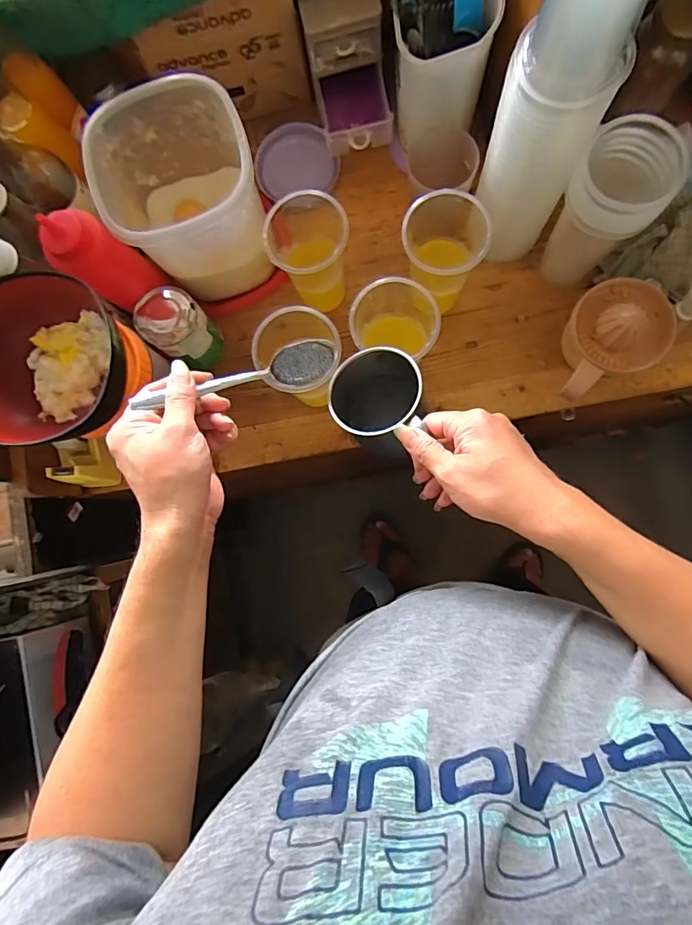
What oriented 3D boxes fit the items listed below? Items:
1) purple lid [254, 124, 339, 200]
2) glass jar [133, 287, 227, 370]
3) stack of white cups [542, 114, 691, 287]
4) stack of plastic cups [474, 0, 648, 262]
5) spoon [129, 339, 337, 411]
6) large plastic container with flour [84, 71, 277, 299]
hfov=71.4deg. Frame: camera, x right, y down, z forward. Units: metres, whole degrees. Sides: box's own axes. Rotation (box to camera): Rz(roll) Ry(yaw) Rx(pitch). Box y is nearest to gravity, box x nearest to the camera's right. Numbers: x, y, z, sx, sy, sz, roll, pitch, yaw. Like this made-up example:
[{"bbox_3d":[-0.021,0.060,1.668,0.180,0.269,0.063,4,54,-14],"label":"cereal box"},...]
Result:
[{"bbox_3d":[-0.070,-0.423,0.672,0.110,0.012,0.101,0,87,5],"label":"purple lid"},{"bbox_3d":[-0.205,-0.167,0.604,0.084,0.091,0.073,37,90,6],"label":"glass jar"},{"bbox_3d":[0.266,-0.262,0.518,0.084,0.184,0.076,33,90,6],"label":"stack of white cups"},{"bbox_3d":[0.187,-0.315,0.432,0.080,0.337,0.094,-41,84,1],"label":"stack of plastic cups"},{"bbox_3d":[-0.090,-0.072,0.405,0.169,0.021,0.037,-17,85,-18],"label":"spoon"},{"bbox_3d":[-0.176,-0.305,0.563,0.164,0.157,0.170,-15,86,4],"label":"large plastic container with flour"}]

